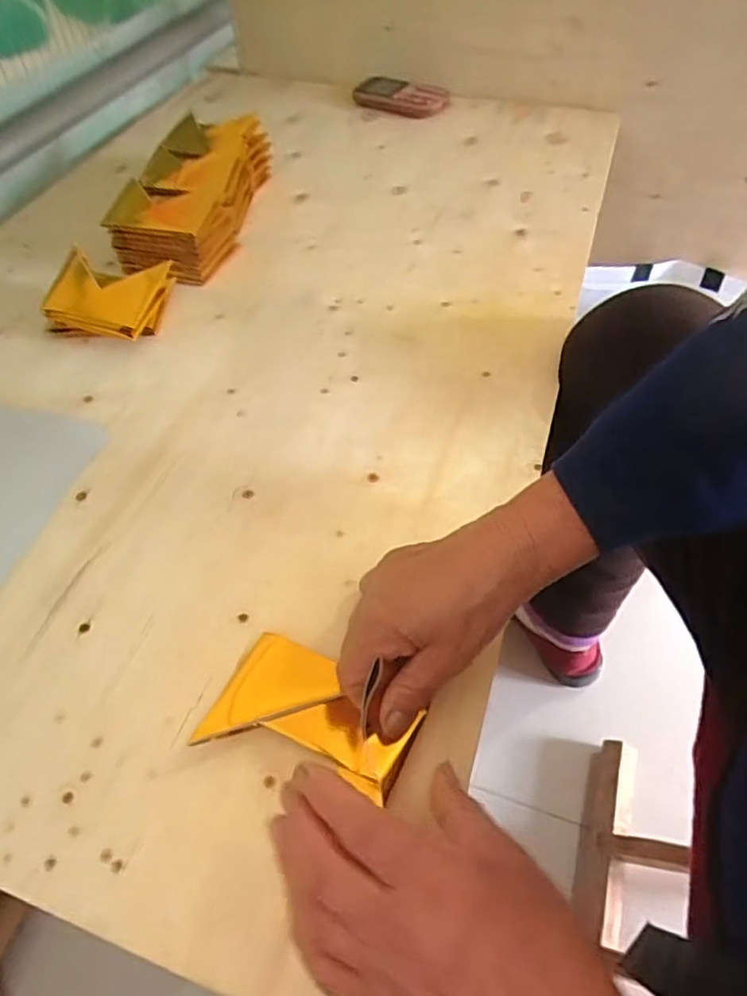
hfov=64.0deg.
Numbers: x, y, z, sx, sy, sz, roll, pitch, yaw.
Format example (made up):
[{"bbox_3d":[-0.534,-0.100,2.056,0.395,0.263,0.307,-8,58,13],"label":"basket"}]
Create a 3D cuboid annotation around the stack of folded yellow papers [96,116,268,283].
[{"bbox_3d":[-0.192,-0.329,0.640,0.112,0.065,0.245,5,54,7],"label":"stack of folded yellow papers"}]

